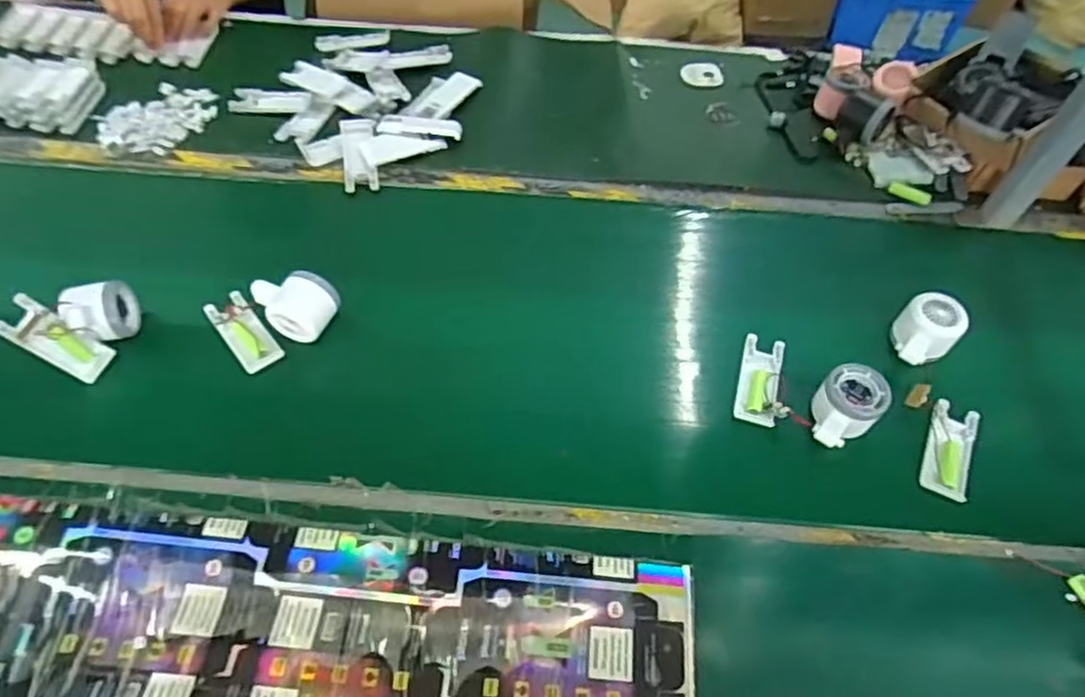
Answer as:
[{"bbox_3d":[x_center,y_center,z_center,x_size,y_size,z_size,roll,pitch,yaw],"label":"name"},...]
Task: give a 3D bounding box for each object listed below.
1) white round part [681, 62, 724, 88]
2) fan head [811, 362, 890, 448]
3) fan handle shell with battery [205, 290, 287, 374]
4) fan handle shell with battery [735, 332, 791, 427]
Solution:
[{"bbox_3d":[0.234,-0.404,0.996,0.061,0.008,0.058,1,55,-1],"label":"white round part"},{"bbox_3d":[0.294,0.057,0.661,0.056,0.045,0.084,39,63,23],"label":"fan head"},{"bbox_3d":[-0.316,-0.016,0.717,0.043,0.018,0.102,-33,62,-22],"label":"fan handle shell with battery"},{"bbox_3d":[0.228,0.031,0.701,0.044,0.025,0.103,12,55,7],"label":"fan handle shell with battery"}]

